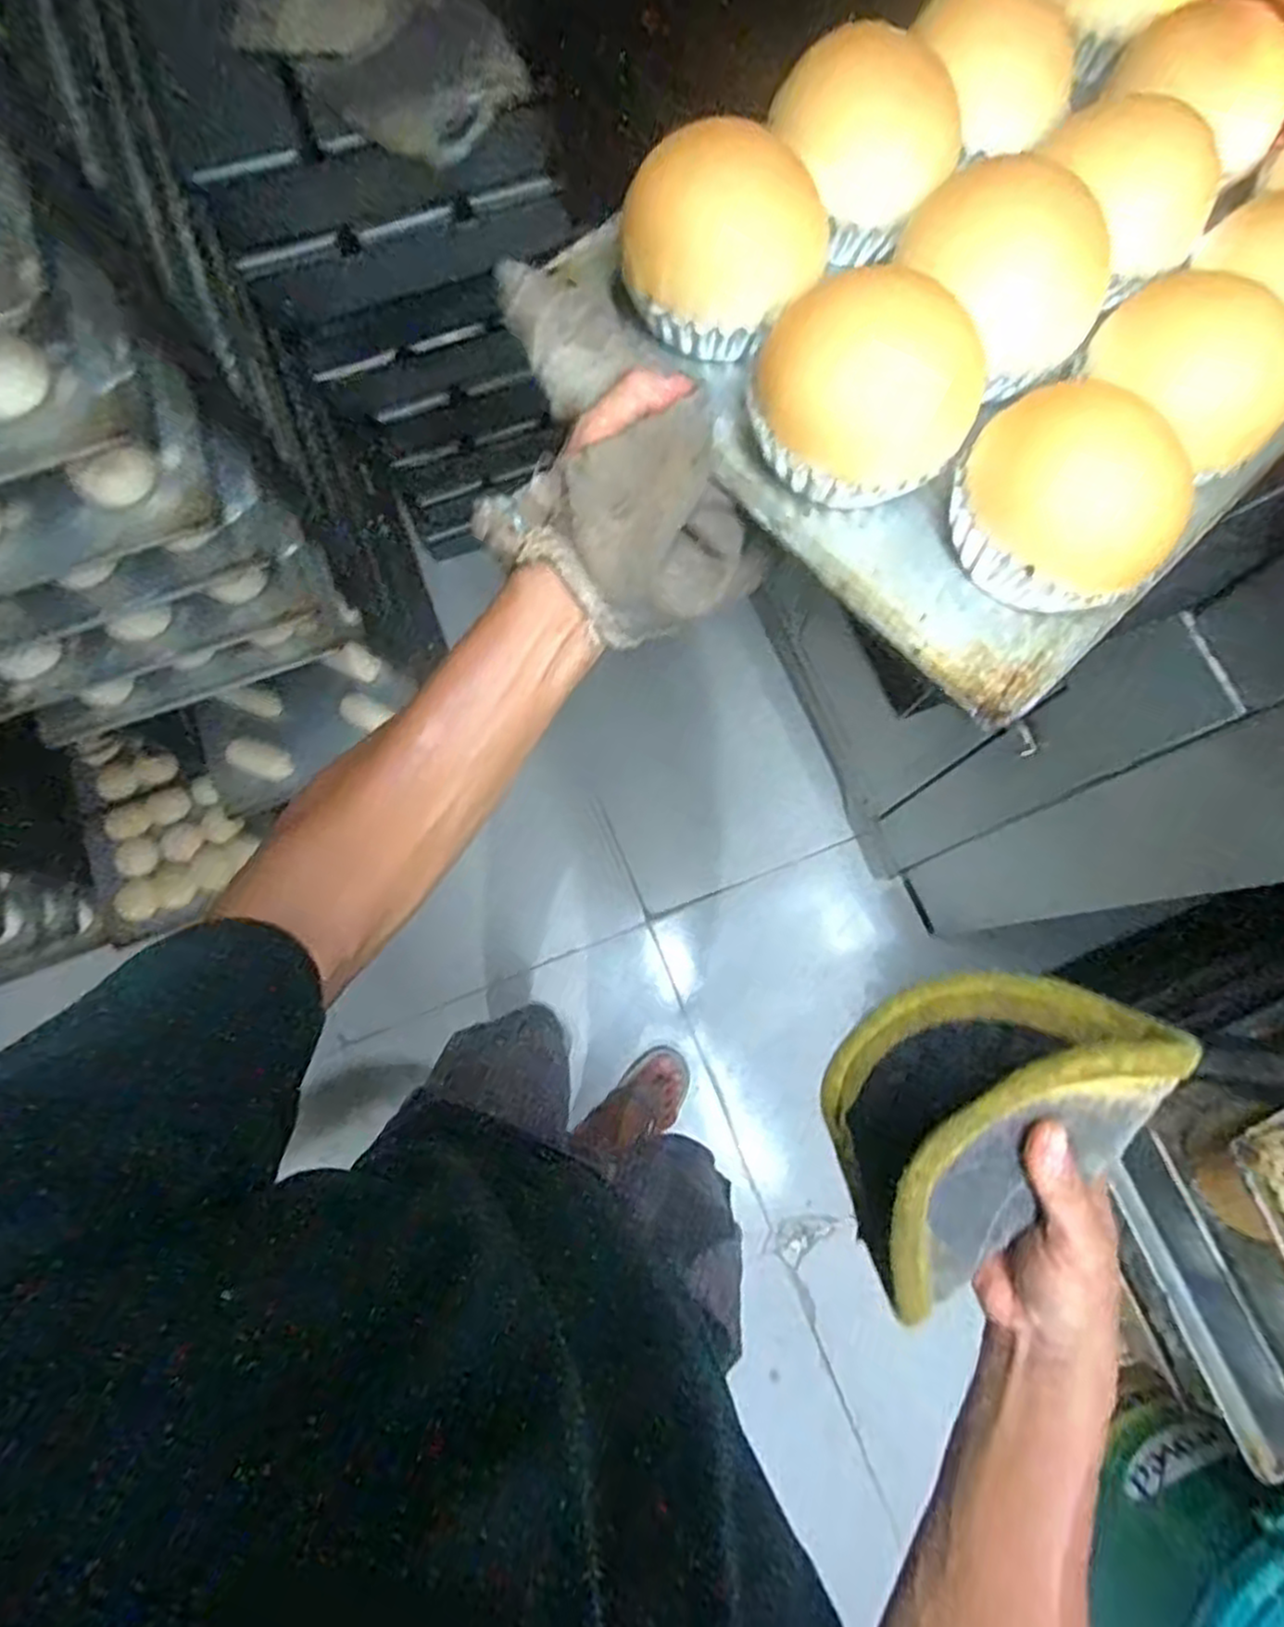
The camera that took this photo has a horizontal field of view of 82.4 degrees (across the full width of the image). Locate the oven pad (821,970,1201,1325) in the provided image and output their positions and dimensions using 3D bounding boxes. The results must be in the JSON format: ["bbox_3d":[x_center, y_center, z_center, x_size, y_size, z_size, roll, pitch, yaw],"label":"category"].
[{"bbox_3d":[0.168,0.153,0.378,0.179,0.109,0.109,-39,80,-8],"label":"oven pad"}]

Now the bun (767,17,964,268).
[{"bbox_3d":[0.112,-0.332,0.367,0.089,0.054,0.087,-39,80,-8],"label":"bun"}]

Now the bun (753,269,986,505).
[{"bbox_3d":[0.098,-0.185,0.323,0.093,0.049,0.076,21,78,5],"label":"bun"}]

